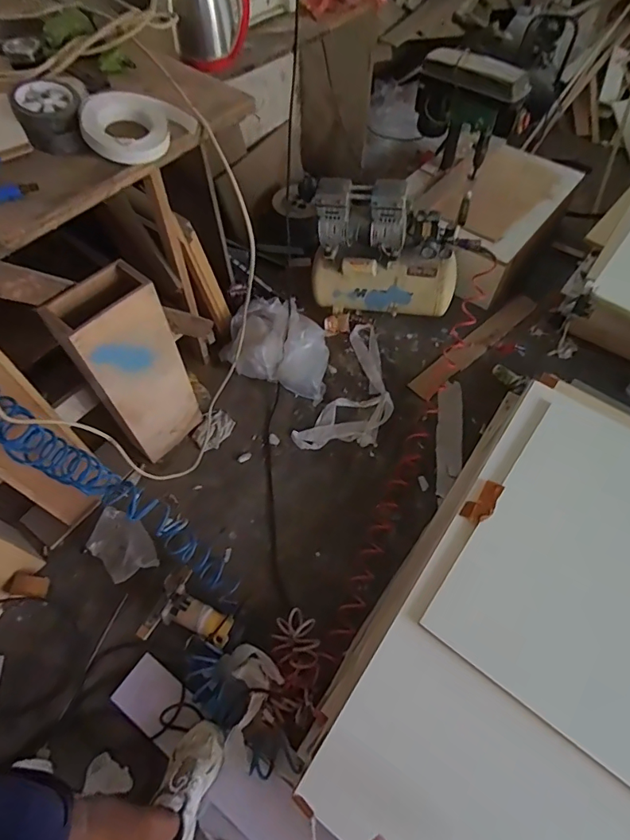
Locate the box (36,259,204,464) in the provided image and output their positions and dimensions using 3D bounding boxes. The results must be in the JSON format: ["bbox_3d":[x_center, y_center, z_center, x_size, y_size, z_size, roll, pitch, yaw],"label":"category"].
[{"bbox_3d":[-0.474,-0.124,1.239,0.124,0.585,0.240,36,65,18],"label":"box"}]

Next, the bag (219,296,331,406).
[{"bbox_3d":[-0.120,-0.261,1.599,0.399,0.149,0.287,22,61,11],"label":"bag"}]

